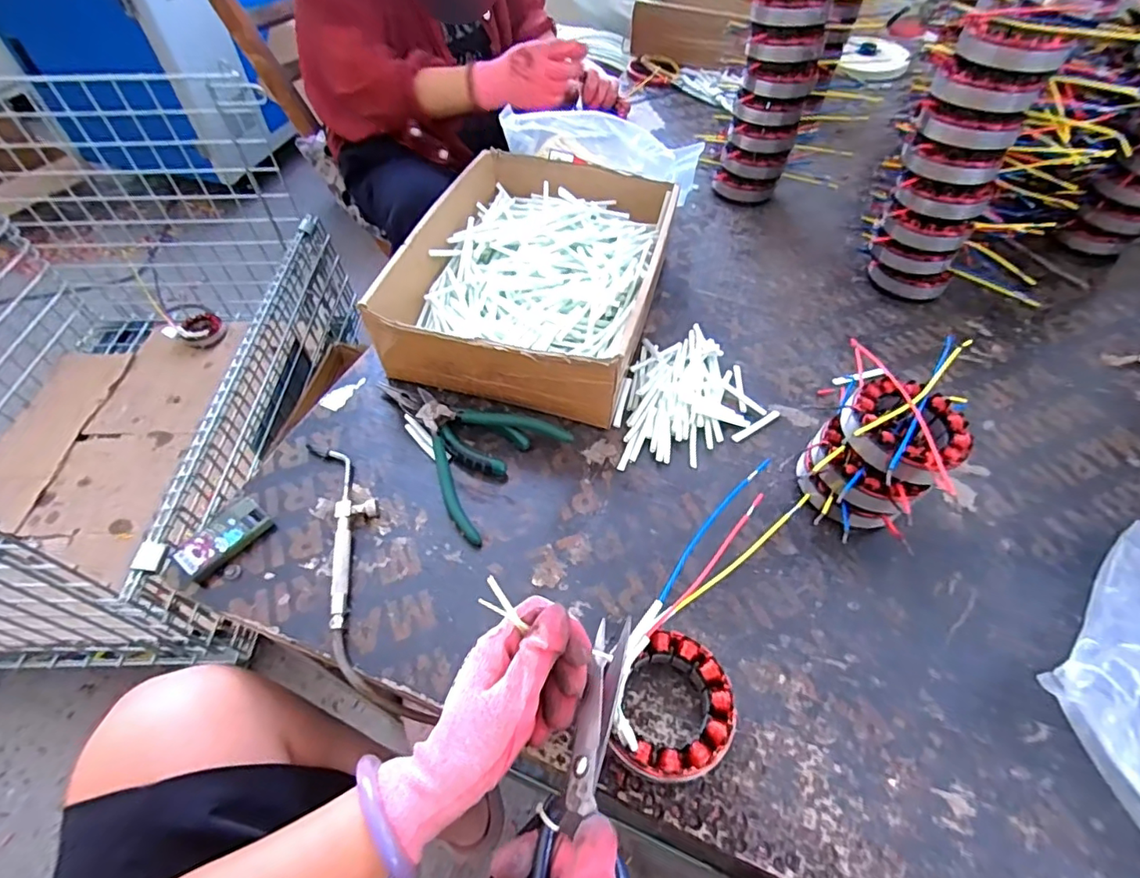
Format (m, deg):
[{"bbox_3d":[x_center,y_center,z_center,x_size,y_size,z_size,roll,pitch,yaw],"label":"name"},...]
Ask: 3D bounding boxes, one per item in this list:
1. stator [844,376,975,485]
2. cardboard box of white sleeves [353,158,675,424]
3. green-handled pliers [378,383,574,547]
[{"bbox_3d":[0.252,-0.008,0.406,0.087,0.029,0.087,0,53,0],"label":"stator"},{"bbox_3d":[-0.030,-0.181,0.579,0.237,0.089,0.325,13,55,9],"label":"cardboard box of white sleeves"},{"bbox_3d":[-0.103,-0.005,0.488,0.172,0.027,0.120,35,61,22],"label":"green-handled pliers"}]

